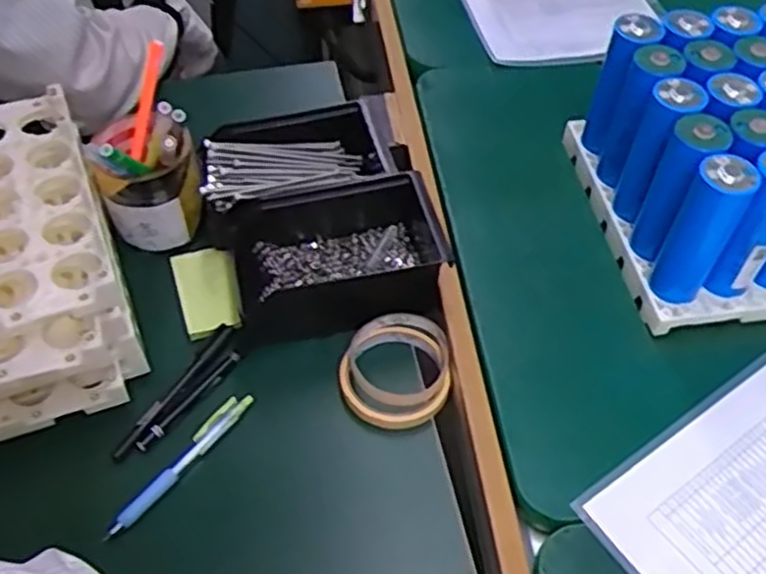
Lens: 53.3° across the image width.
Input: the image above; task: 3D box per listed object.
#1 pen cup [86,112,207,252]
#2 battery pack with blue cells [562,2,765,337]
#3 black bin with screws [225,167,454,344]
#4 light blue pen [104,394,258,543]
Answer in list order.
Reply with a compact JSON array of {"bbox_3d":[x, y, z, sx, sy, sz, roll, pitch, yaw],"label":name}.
[{"bbox_3d":[-0.207,-0.106,0.672,0.088,0.125,0.096,-17,55,-14],"label":"pen cup"},{"bbox_3d":[0.276,-0.100,0.619,0.169,0.149,0.224,-8,53,-7],"label":"battery pack with blue cells"},{"bbox_3d":[-0.039,-0.025,0.654,0.173,0.063,0.119,-11,53,-9],"label":"black bin with screws"},{"bbox_3d":[-0.150,0.131,0.571,0.014,0.012,0.141,29,58,20],"label":"light blue pen"}]

